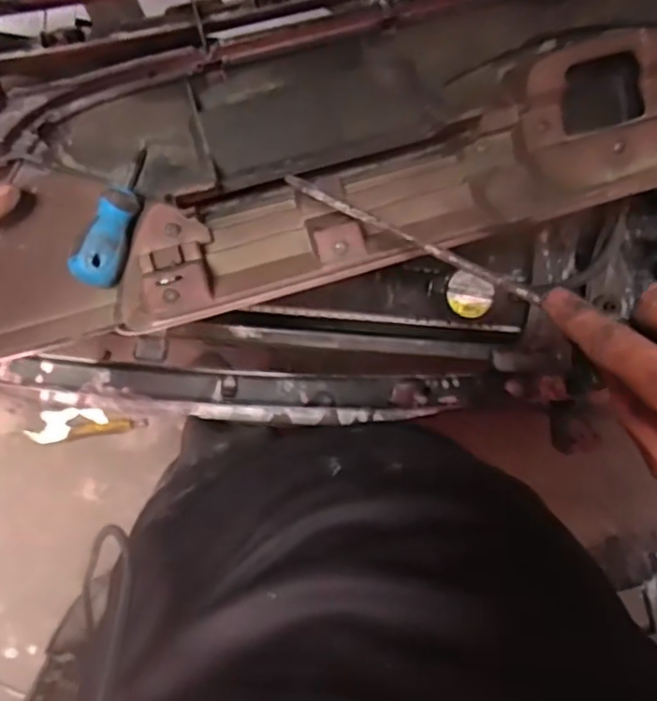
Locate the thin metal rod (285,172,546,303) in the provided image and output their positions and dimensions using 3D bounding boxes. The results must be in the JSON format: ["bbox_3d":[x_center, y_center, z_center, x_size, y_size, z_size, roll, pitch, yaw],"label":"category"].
[{"bbox_3d":[0.042,-0.065,0.357,0.168,0.007,0.007,31,86,22],"label":"thin metal rod"}]

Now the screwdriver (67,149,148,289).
[{"bbox_3d":[-0.132,-0.086,0.398,0.026,0.021,0.096,17,68,-8],"label":"screwdriver"}]

